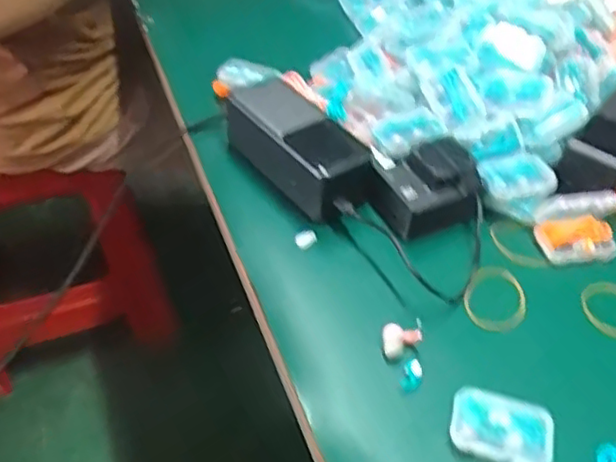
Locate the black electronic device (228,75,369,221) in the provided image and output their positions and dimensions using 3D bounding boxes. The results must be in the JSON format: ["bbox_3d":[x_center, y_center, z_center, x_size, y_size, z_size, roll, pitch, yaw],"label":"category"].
[{"bbox_3d":[-0.007,-0.063,0.498,0.057,0.044,0.140,-25,52,-27],"label":"black electronic device"}]

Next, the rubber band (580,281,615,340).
[{"bbox_3d":[0.211,0.054,0.440,0.044,0.004,0.050,4,45,-1],"label":"rubber band"}]

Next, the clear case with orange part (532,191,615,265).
[{"bbox_3d":[0.197,-0.003,0.466,0.057,0.042,0.034,4,45,-1],"label":"clear case with orange part"}]

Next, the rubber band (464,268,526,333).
[{"bbox_3d":[0.128,0.047,0.439,0.041,0.004,0.053,18,52,8],"label":"rubber band"}]

